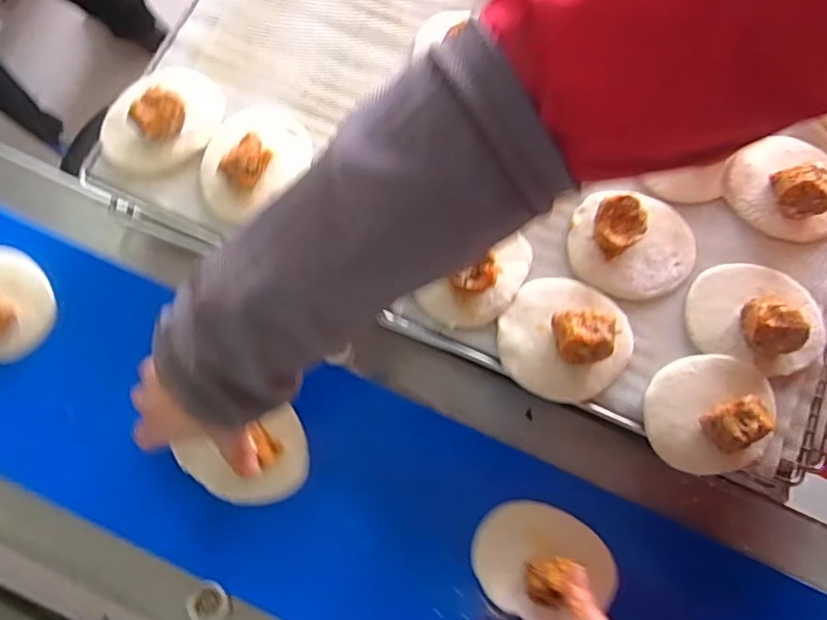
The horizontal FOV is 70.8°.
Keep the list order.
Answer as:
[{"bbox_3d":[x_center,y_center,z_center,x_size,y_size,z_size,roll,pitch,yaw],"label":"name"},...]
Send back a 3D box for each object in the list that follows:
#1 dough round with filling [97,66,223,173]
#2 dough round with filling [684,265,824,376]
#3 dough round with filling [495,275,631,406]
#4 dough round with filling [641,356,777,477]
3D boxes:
[{"bbox_3d":[-0.214,-0.166,0.480,0.084,0.033,0.102,44,81,9],"label":"dough round with filling"},{"bbox_3d":[0.268,0.002,0.441,0.104,0.034,0.081,19,78,4],"label":"dough round with filling"},{"bbox_3d":[0.115,0.018,0.435,0.092,0.033,0.094,0,77,0],"label":"dough round with filling"},{"bbox_3d":[0.223,0.075,0.423,0.094,0.039,0.083,-8,77,-2],"label":"dough round with filling"}]

